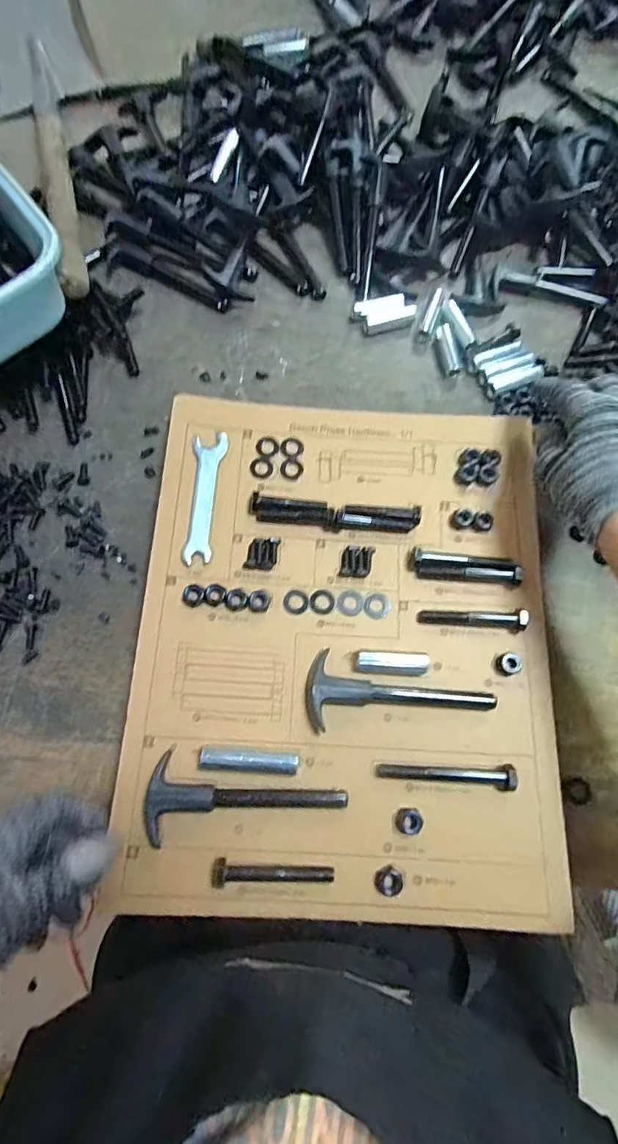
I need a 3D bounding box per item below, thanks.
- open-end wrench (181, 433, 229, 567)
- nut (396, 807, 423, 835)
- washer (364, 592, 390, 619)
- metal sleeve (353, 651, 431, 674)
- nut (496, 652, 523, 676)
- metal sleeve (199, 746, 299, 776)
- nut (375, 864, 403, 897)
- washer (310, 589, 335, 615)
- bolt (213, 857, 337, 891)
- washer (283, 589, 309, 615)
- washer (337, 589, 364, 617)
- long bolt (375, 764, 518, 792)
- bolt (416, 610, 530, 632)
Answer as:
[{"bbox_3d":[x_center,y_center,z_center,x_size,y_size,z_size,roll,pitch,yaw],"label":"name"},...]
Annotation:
[{"bbox_3d":[-0.082,-0.060,0.393,0.025,0.005,0.111,3,74,0],"label":"open-end wrench"},{"bbox_3d":[0.067,0.166,0.332,0.017,0.006,0.016,0,74,-1],"label":"nut"},{"bbox_3d":[0.052,0.026,0.379,0.020,0.004,0.019,0,76,-1],"label":"washer"},{"bbox_3d":[0.060,0.066,0.361,0.052,0.012,0.014,2,74,0],"label":"metal sleeve"},{"bbox_3d":[0.145,0.067,0.361,0.016,0.011,0.015,0,74,-1],"label":"nut"},{"bbox_3d":[-0.040,0.128,0.336,0.065,0.015,0.014,3,74,0],"label":"metal sleeve"},{"bbox_3d":[0.052,0.200,0.321,0.017,0.005,0.016,19,75,5],"label":"nut"},{"bbox_3d":[0.010,0.022,0.378,0.019,0.004,0.020,0,76,-1],"label":"washer"},{"bbox_3d":[-0.023,0.194,0.316,0.078,0.011,0.017,3,74,0],"label":"bolt"},{"bbox_3d":[-0.010,0.023,0.377,0.019,0.004,0.019,0,76,-1],"label":"washer"},{"bbox_3d":[0.032,0.023,0.379,0.019,0.004,0.020,0,76,-1],"label":"washer"},{"bbox_3d":[0.093,0.137,0.337,0.090,0.018,0.015,3,74,0],"label":"long bolt"},{"bbox_3d":[0.121,0.035,0.368,0.076,0.017,0.013,2,76,-1],"label":"bolt"}]

